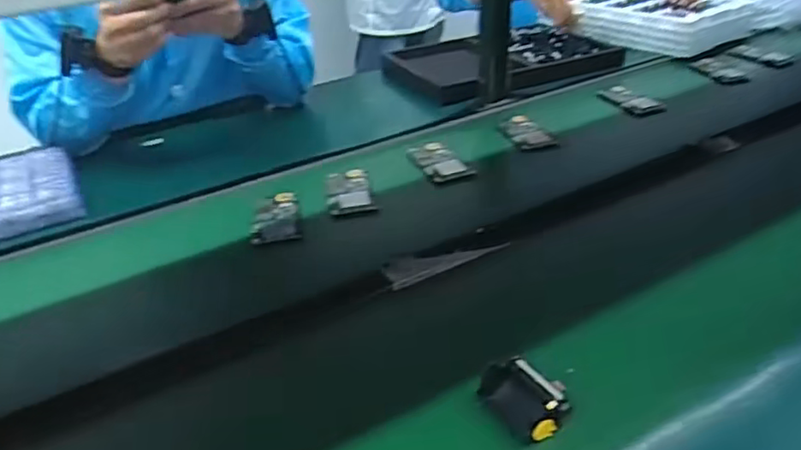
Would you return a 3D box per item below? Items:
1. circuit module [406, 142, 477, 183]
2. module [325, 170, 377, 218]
[{"bbox_3d":[0.060,-0.101,0.997,0.061,0.010,0.131,-14,34,-18],"label":"circuit module"},{"bbox_3d":[-0.076,-0.053,0.939,0.066,0.006,0.123,-8,33,-8],"label":"module"}]

